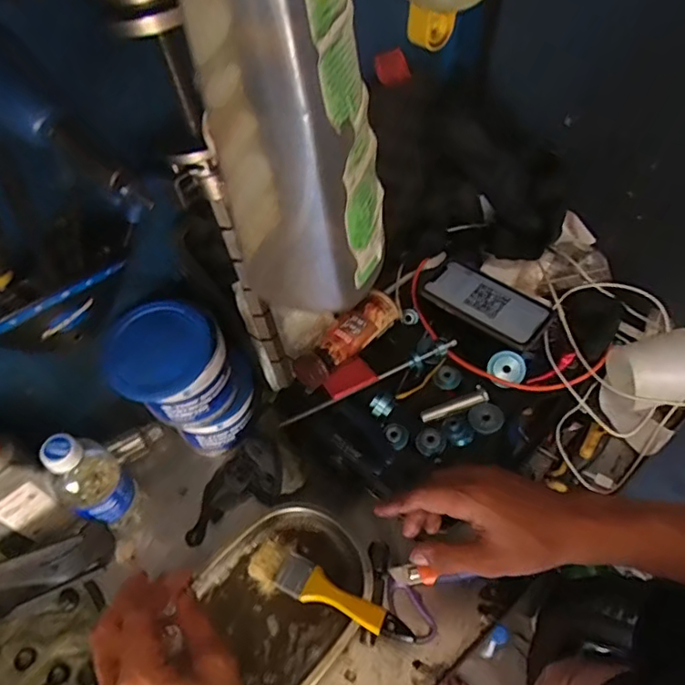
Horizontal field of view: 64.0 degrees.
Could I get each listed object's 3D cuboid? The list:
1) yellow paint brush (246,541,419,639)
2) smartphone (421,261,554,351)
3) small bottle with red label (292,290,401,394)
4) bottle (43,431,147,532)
[{"bbox_3d":[-0.014,0.248,0.537,0.173,0.012,0.044,17,70,23],"label":"yellow paint brush"},{"bbox_3d":[0.175,-0.051,0.670,0.148,0.013,0.078,33,62,22],"label":"smartphone"},{"bbox_3d":[0.005,-0.004,0.648,0.044,0.046,0.148,39,64,24],"label":"small bottle with red label"},{"bbox_3d":[-0.254,0.144,0.559,0.061,0.171,0.063,35,63,23],"label":"bottle"}]

